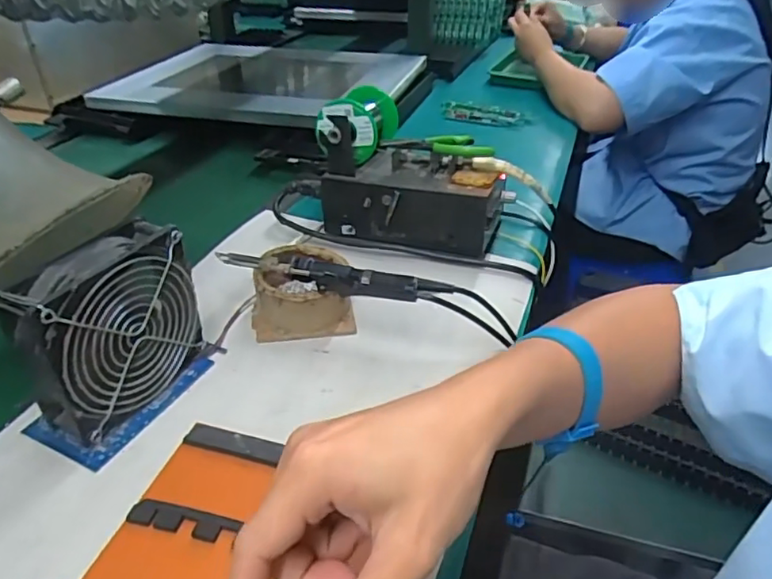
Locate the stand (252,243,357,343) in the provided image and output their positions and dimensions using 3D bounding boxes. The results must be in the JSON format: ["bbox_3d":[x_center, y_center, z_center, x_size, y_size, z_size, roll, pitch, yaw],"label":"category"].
[{"bbox_3d":[-0.077,-0.001,0.523,0.088,0.049,0.085,-5,37,-9],"label":"stand"}]

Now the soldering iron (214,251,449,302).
[{"bbox_3d":[-0.048,-0.012,0.488,0.200,0.019,0.021,10,37,11],"label":"soldering iron"}]

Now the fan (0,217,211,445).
[{"bbox_3d":[-0.194,0.030,0.413,0.042,0.120,0.123,20,40,23],"label":"fan"}]

